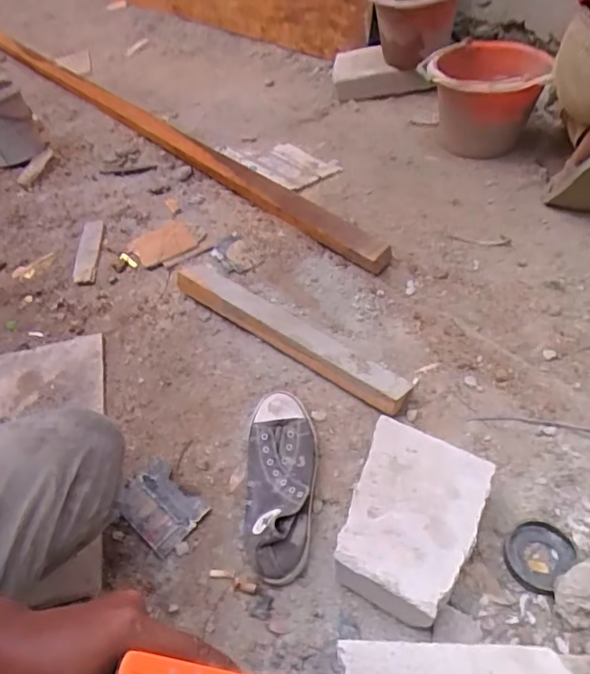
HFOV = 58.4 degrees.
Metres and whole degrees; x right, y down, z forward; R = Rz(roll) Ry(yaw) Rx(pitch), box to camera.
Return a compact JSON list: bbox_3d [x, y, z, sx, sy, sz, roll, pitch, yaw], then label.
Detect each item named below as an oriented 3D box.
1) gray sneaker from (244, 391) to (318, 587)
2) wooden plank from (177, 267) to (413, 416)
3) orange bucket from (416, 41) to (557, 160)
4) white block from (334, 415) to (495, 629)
[{"bbox_3d":[-0.019,0.189,0.725,0.100,0.076,0.264,-4,46,4],"label":"gray sneaker"},{"bbox_3d":[-0.028,-0.023,0.933,0.492,0.049,0.084,30,57,31],"label":"wooden plank"},{"bbox_3d":[0.448,-0.572,1.274,0.275,0.195,0.284,12,49,18],"label":"orange bucket"},{"bbox_3d":[0.140,0.227,0.658,0.155,0.087,0.214,16,51,22],"label":"white block"}]

